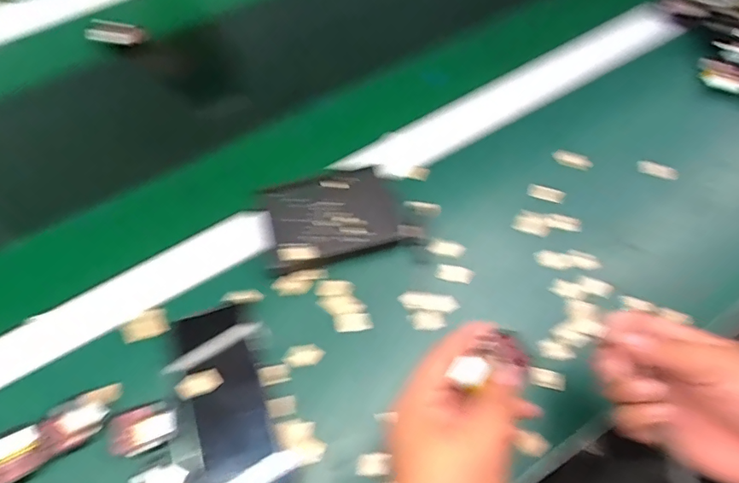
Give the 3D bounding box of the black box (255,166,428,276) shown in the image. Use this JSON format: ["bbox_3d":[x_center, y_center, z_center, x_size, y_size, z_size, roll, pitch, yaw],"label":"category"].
[{"bbox_3d":[-0.032,-0.026,0.486,0.141,0.025,0.094,-14,63,-9],"label":"black box"}]

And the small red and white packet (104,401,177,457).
[{"bbox_3d":[-0.184,0.153,0.398,0.050,0.008,0.035,-23,65,-14],"label":"small red and white packet"}]

